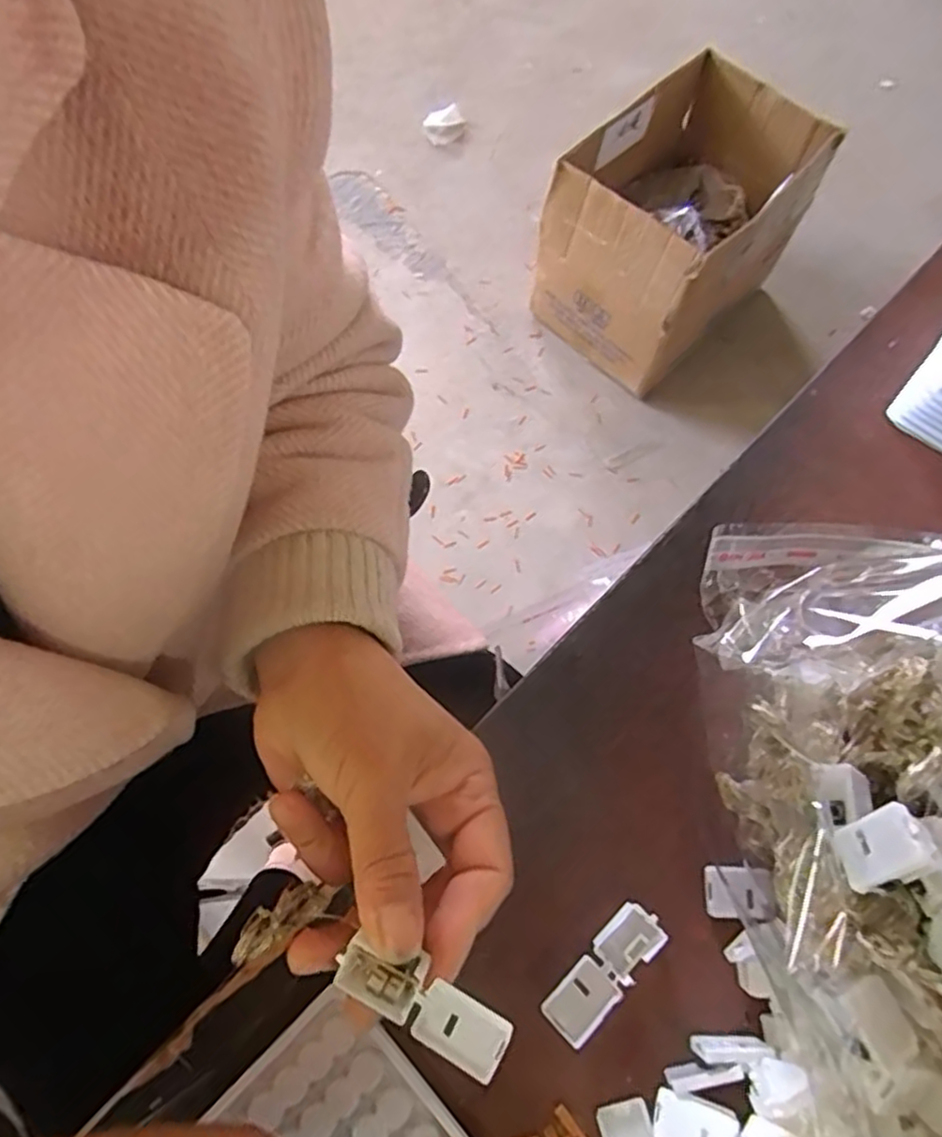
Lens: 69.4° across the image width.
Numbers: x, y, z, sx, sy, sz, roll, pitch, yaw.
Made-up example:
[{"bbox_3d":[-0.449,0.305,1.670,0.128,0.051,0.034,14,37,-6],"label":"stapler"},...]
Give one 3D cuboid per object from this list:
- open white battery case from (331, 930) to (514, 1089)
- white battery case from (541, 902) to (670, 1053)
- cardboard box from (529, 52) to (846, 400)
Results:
[{"bbox_3d":[-0.015,0.133,0.208,0.054,0.004,0.021,27,95,13],"label":"open white battery case"},{"bbox_3d":[0.054,0.161,0.273,0.055,0.011,0.020,-41,75,-15],"label":"white battery case"},{"bbox_3d":[0.328,-0.567,1.151,0.318,0.299,0.397,41,74,13],"label":"cardboard box"}]

